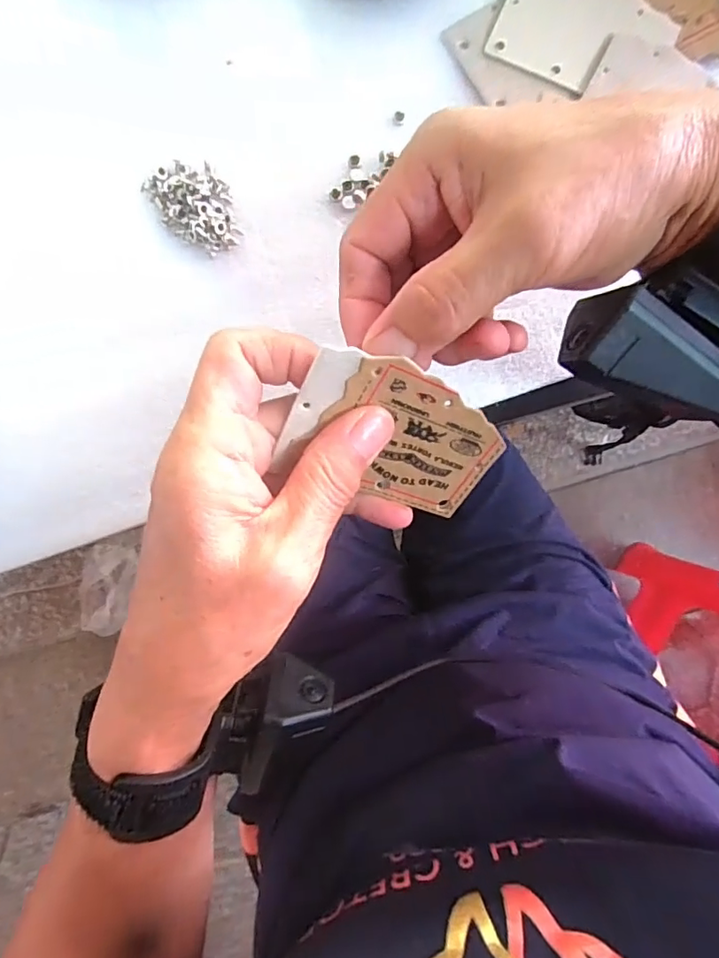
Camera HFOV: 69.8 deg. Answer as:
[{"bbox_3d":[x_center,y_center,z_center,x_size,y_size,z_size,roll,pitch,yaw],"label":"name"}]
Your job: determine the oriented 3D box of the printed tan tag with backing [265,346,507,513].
[{"bbox_3d":[0.015,-0.014,0.190,0.081,0.004,0.052,17,123,-24],"label":"printed tan tag with backing"}]

